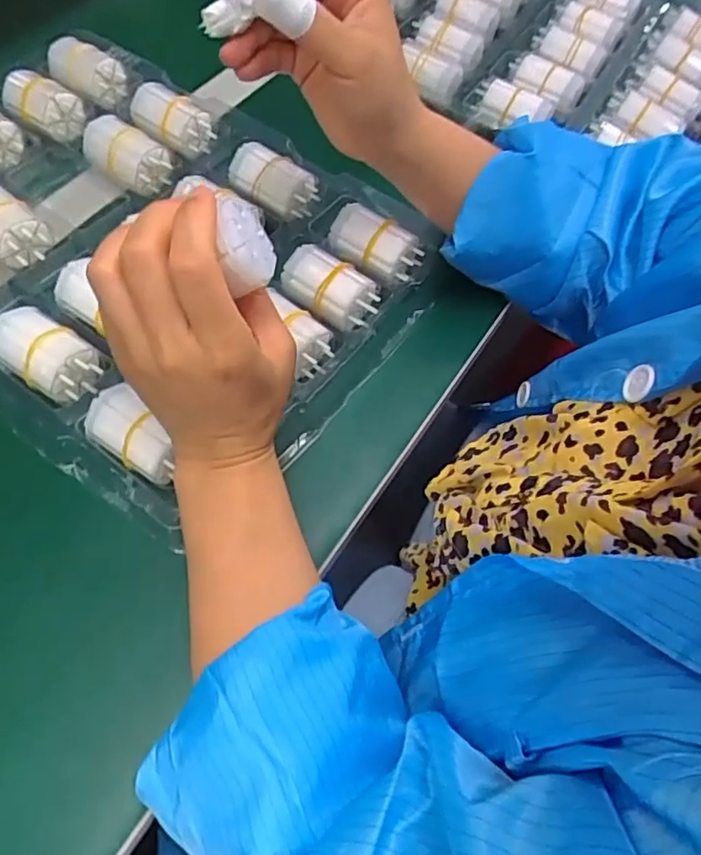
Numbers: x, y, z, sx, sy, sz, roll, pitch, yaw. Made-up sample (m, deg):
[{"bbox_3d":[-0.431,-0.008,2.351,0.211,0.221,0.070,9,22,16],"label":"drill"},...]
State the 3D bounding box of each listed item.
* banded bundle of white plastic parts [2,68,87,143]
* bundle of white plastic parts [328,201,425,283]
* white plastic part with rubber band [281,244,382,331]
[{"bbox_3d":[-0.246,-0.258,0.487,0.066,0.028,0.036,36,65,15],"label":"banded bundle of white plastic parts"},{"bbox_3d":[0.017,-0.129,0.429,0.061,0.023,0.035,34,65,14],"label":"bundle of white plastic parts"},{"bbox_3d":[-0.014,-0.093,0.409,0.063,0.026,0.033,30,64,12],"label":"white plastic part with rubber band"}]

